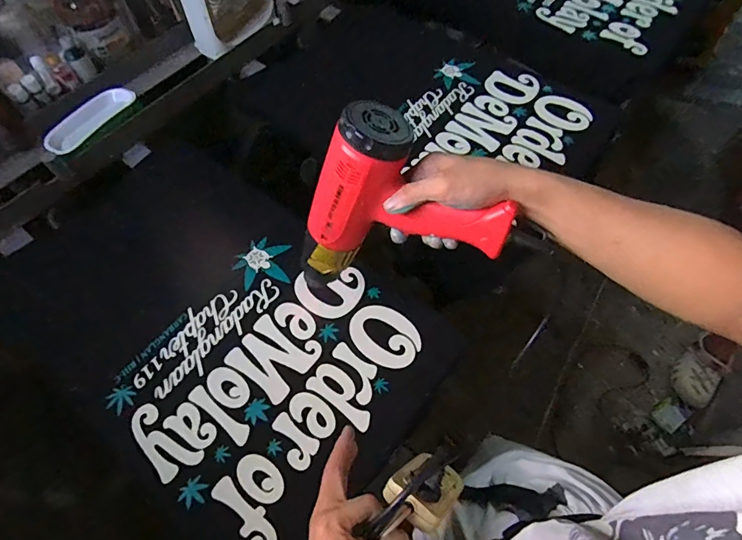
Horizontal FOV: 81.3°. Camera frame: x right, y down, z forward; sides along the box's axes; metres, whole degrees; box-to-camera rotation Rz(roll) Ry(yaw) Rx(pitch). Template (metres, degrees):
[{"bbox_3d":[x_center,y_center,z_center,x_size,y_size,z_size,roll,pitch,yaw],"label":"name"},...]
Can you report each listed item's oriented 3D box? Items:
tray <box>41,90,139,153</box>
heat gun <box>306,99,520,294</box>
[{"bbox_3d":[-0.516,-0.277,0.790,0.078,0.019,0.174,27,62,13],"label":"tray"},{"bbox_3d":[0.018,-0.054,0.472,0.187,0.230,0.080,31,46,-9],"label":"heat gun"}]

